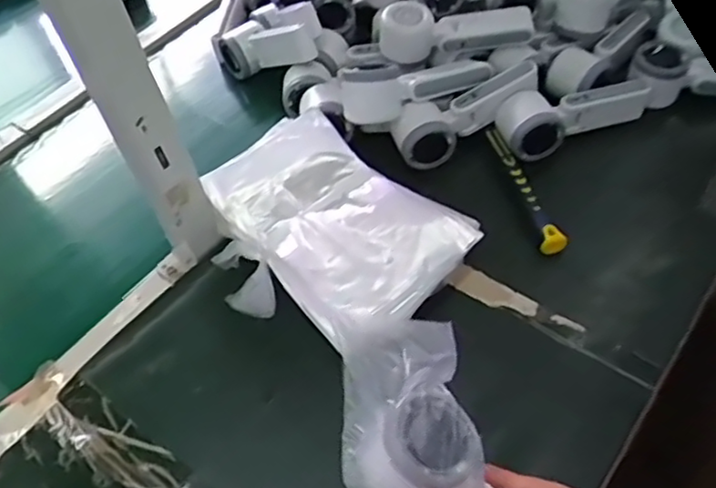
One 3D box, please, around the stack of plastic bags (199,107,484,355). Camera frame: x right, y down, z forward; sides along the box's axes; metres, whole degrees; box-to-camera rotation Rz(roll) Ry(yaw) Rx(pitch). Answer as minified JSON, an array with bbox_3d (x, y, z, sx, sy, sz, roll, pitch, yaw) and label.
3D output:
[{"bbox_3d":[-0.021,-0.025,0.615,0.179,0.061,0.243,-36,56,-20],"label":"stack of plastic bags"}]

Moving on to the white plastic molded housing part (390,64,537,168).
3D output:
[{"bbox_3d":[0.116,-0.142,0.688,0.166,0.051,0.050,-31,56,2],"label":"white plastic molded housing part"}]

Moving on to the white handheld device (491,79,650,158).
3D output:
[{"bbox_3d":[0.231,-0.145,0.705,0.169,0.053,0.066,-24,55,-14],"label":"white handheld device"}]

